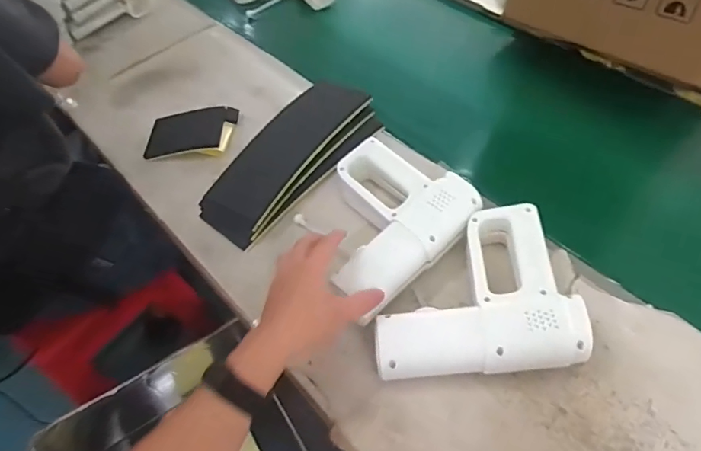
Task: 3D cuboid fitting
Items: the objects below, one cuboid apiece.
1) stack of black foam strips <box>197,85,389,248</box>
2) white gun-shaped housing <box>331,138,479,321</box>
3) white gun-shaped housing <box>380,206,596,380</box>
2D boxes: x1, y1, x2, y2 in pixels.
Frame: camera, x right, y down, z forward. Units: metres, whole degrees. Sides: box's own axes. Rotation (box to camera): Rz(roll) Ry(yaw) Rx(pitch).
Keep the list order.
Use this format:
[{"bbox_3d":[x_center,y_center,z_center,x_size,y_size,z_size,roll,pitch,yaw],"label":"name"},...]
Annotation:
[{"bbox_3d":[-0.083,-0.111,0.690,0.147,0.051,0.325,24,58,21],"label":"stack of black foam strips"},{"bbox_3d":[0.029,-0.007,0.589,0.207,0.068,0.193,-38,59,-22],"label":"white gun-shaped housing"},{"bbox_3d":[0.129,0.071,0.520,0.203,0.063,0.185,-4,52,2],"label":"white gun-shaped housing"}]

